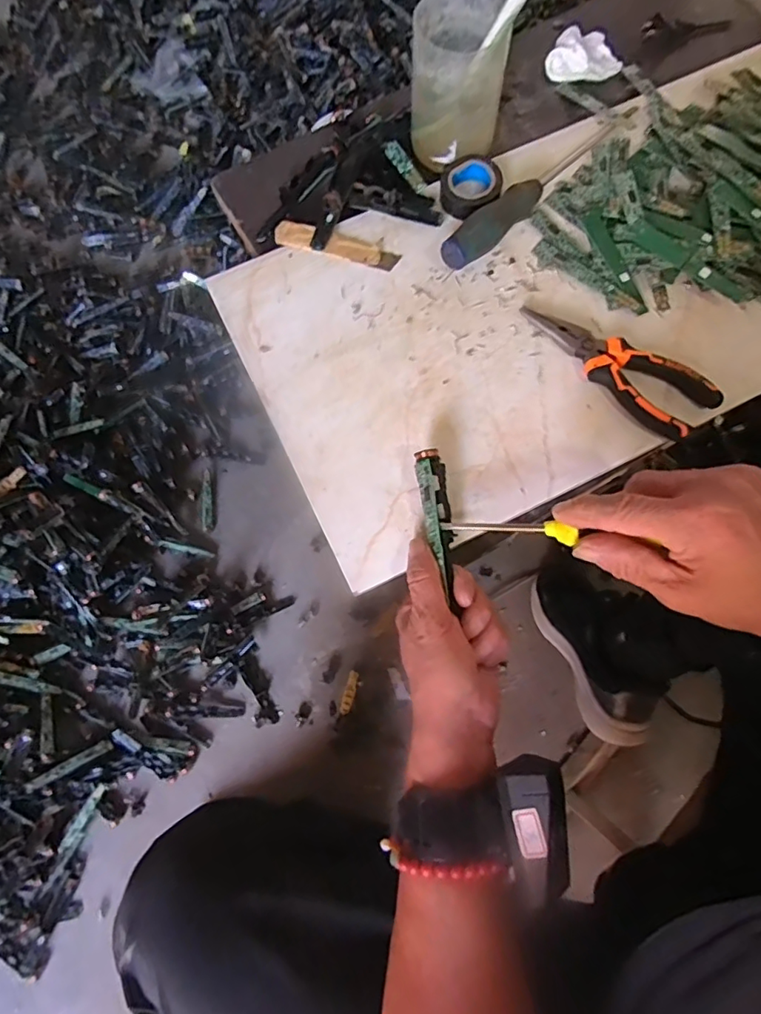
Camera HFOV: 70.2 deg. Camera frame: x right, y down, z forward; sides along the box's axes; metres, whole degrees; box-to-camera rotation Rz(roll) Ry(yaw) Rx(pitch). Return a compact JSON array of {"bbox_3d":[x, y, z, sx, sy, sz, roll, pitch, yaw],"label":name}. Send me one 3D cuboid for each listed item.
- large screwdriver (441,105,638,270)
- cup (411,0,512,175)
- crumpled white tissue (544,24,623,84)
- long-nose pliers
[{"bbox_3d":[0.143,-0.282,0.463,0.027,0.029,0.244,42,77,14],"label":"large screwdriver"},{"bbox_3d":[0.065,-0.355,0.451,0.075,0.098,0.081,0,72,1],"label":"cup"},{"bbox_3d":[0.203,-0.443,0.530,0.061,0.025,0.062,37,76,12],"label":"crumpled white tissue"},{"bbox_3d":[0.179,-0.113,0.418,0.154,0.015,0.053,40,77,13],"label":"long-nose pliers"}]

